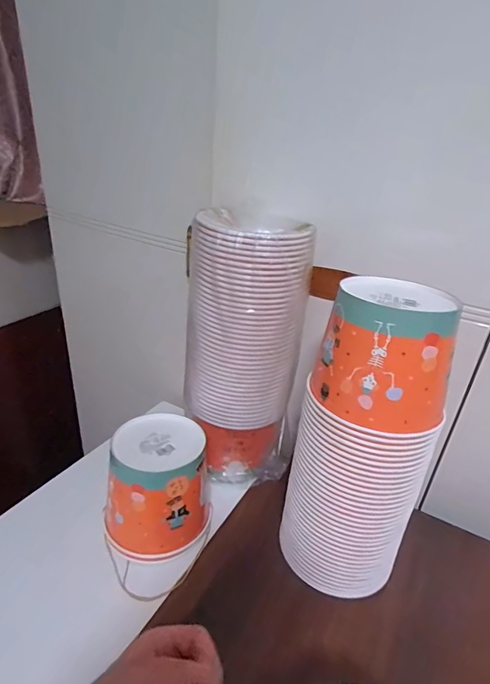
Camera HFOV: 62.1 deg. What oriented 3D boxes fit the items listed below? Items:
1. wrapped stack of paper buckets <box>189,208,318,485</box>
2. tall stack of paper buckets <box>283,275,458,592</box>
[{"bbox_3d":[-0.003,0.024,0.652,0.175,0.427,0.151,5,28,-1],"label":"wrapped stack of paper buckets"},{"bbox_3d":[0.135,0.135,0.499,0.120,0.391,0.151,-19,37,-37],"label":"tall stack of paper buckets"}]

